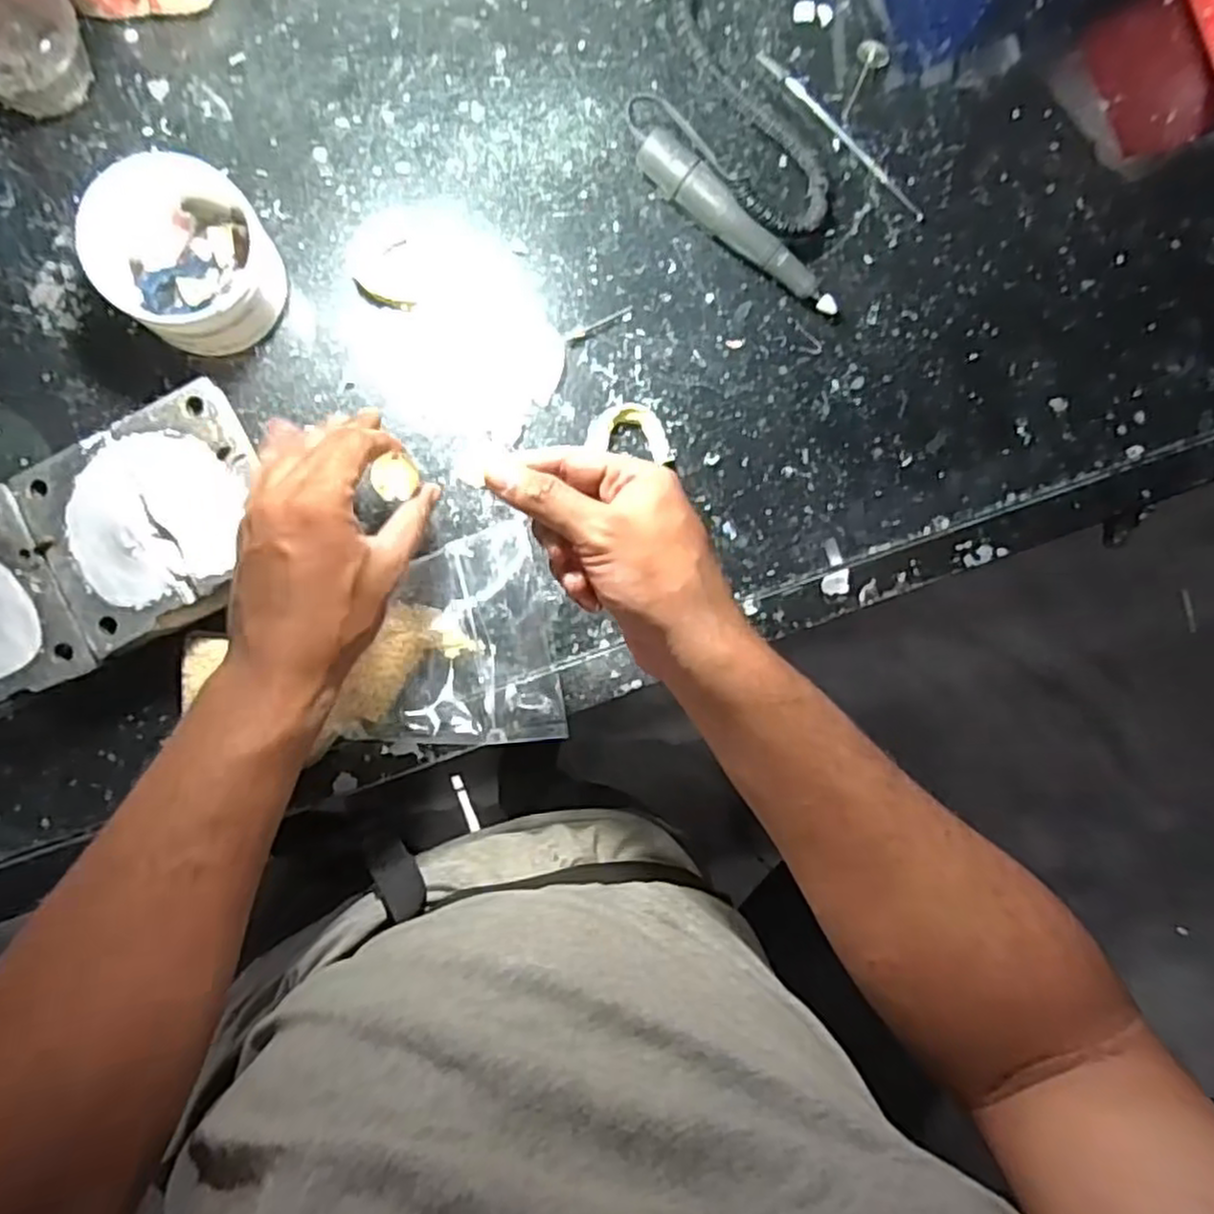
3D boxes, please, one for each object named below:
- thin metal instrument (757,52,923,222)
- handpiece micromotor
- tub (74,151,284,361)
[{"bbox_3d":[0.168,-0.335,0.529,0.159,0.004,0.010,42,85,-5],"label":"thin metal instrument"},{"bbox_3d":[0.089,-0.255,0.504,0.163,0.033,0.024,38,85,-5],"label":"handpiece micromotor"},{"bbox_3d":[-0.249,-0.205,0.442,0.093,0.061,0.099,0,89,-7],"label":"tub"}]

